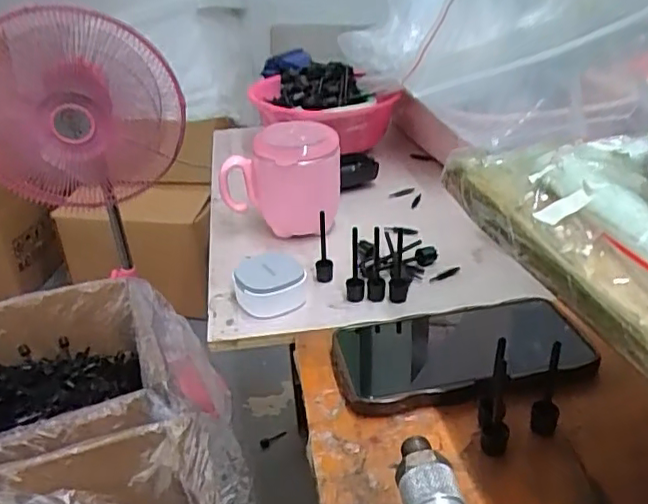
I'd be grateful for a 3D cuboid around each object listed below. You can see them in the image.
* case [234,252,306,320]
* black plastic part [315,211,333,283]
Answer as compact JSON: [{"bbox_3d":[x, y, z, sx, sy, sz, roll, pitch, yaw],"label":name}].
[{"bbox_3d":[-0.046,0.023,0.489,0.054,0.028,0.062,-10,31,-13],"label":"case"},{"bbox_3d":[0.000,-0.005,0.498,0.015,0.065,0.020,-2,30,1],"label":"black plastic part"}]

